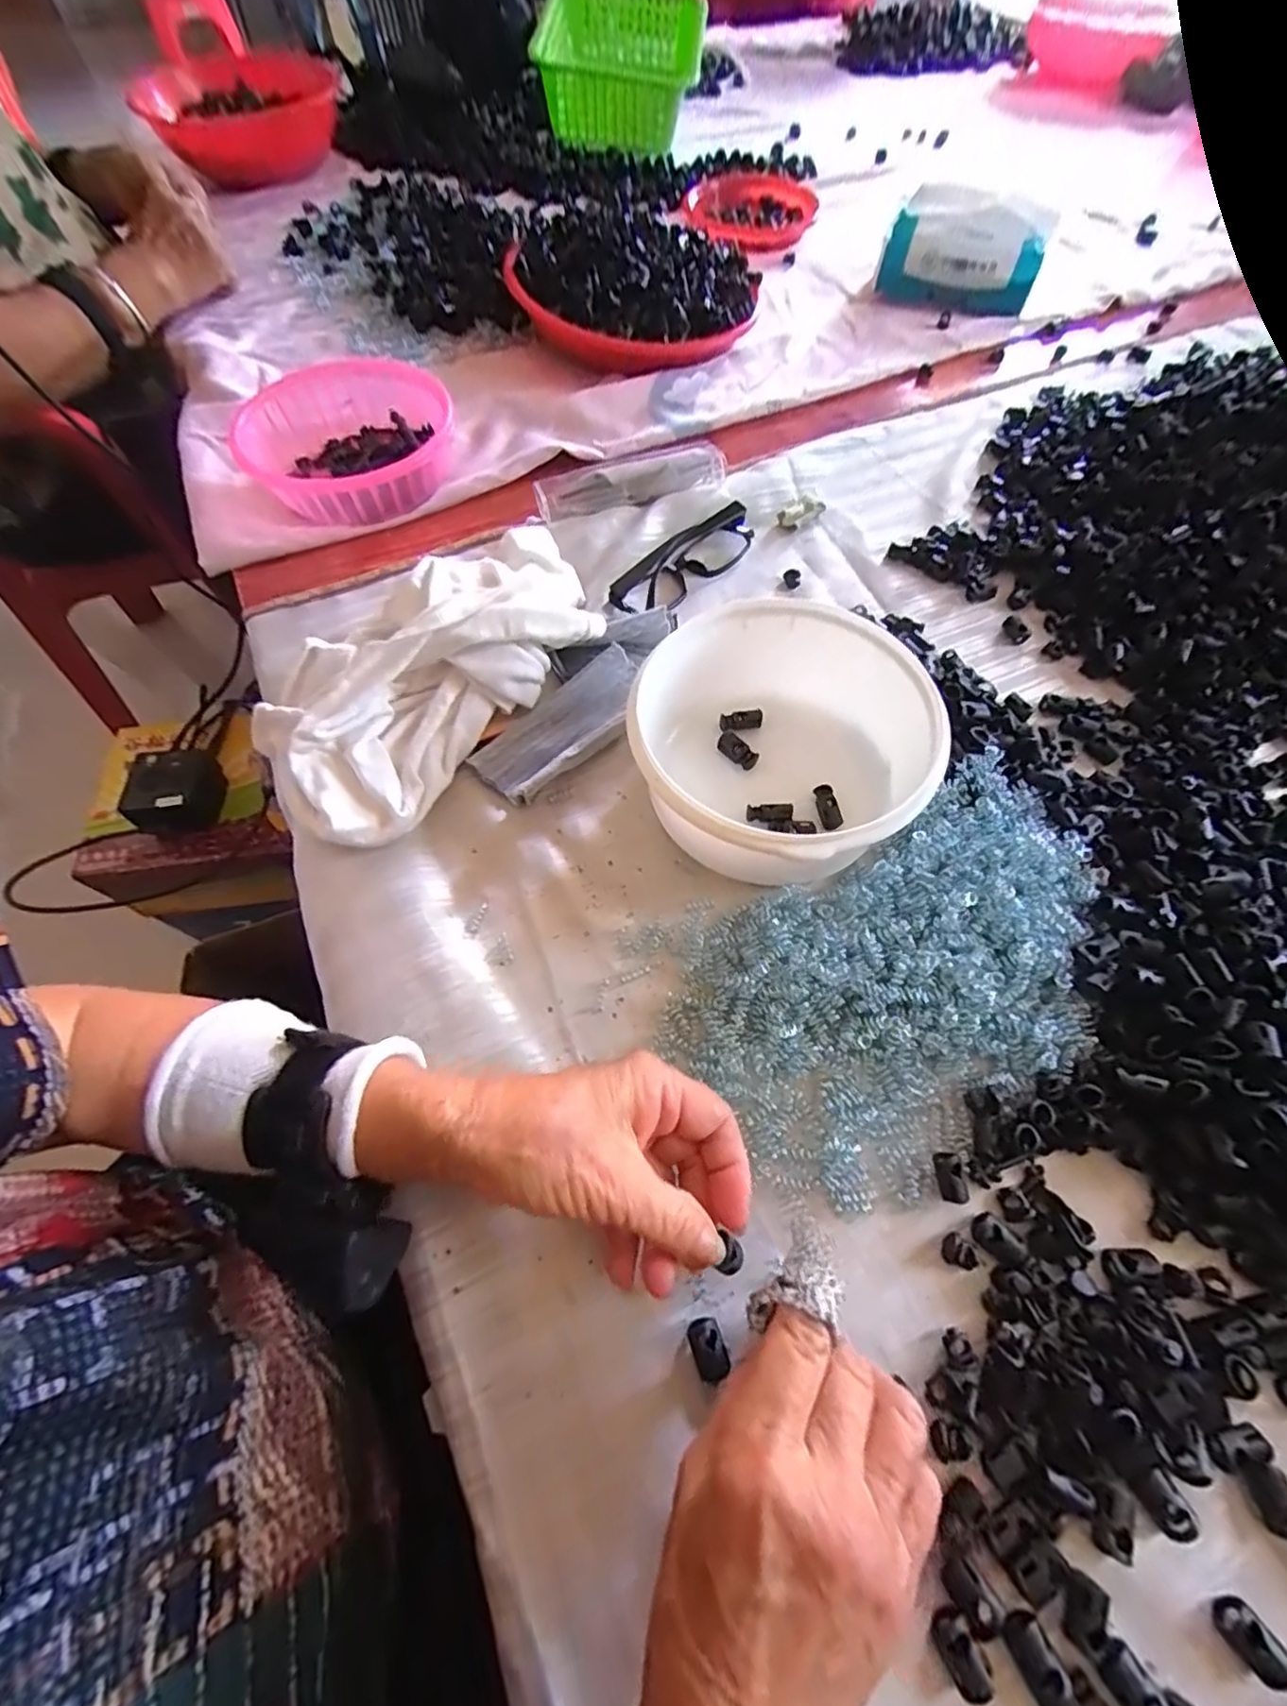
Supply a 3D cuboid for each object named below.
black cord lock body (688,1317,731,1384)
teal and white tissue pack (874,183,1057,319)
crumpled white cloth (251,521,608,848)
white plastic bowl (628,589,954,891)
[{"bbox_3d":[0.027,0.205,0.252,0.013,0.009,0.019,-17,63,-8],"label":"black cord lock body"},{"bbox_3d":[0.327,-0.613,0.632,0.150,0.079,0.080,23,65,11],"label":"teal and white tissue pack"},{"bbox_3d":[-0.134,-0.125,0.388,0.142,0.061,0.251,35,68,18],"label":"crumpled white cloth"},{"bbox_3d":[0.072,-0.057,0.346,0.158,0.079,0.143,39,69,20],"label":"white plastic bowl"}]

